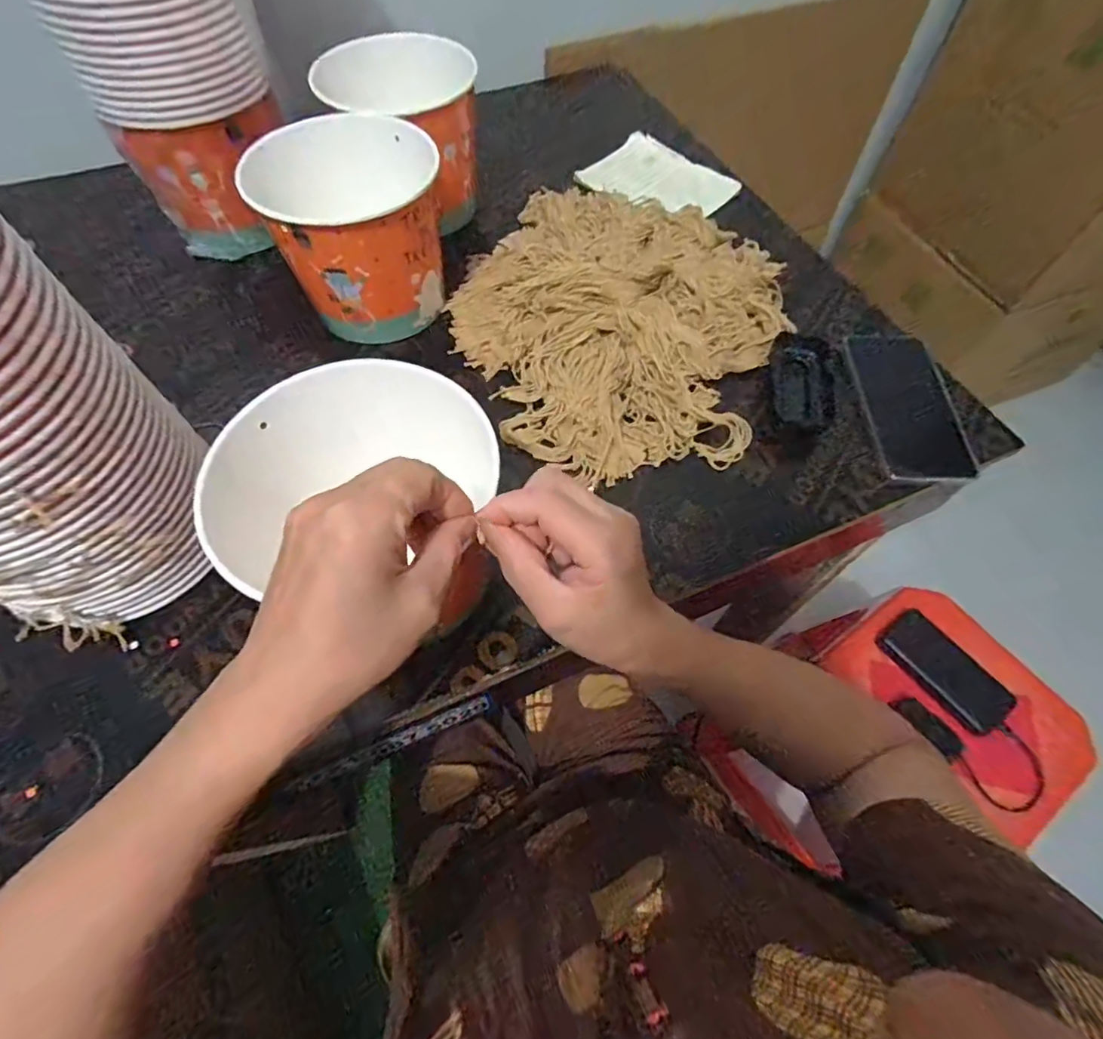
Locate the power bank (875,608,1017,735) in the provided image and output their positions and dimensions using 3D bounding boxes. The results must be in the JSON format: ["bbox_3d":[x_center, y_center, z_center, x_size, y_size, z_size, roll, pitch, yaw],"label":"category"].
[{"bbox_3d":[0.542,0.208,0.739,0.082,0.022,0.165,-32,66,-16],"label":"power bank"}]

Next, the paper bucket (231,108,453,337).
[{"bbox_3d":[-0.183,-0.271,0.511,0.135,0.136,0.153,-24,64,-12],"label":"paper bucket"}]

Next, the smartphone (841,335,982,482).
[{"bbox_3d":[0.334,-0.108,0.498,0.083,0.015,0.161,-3,62,-1],"label":"smartphone"}]

